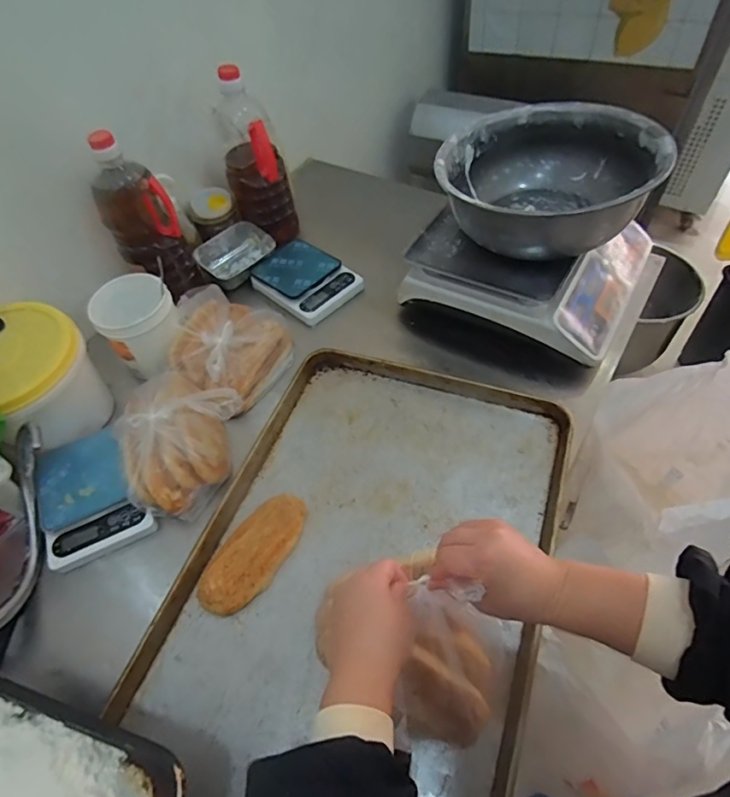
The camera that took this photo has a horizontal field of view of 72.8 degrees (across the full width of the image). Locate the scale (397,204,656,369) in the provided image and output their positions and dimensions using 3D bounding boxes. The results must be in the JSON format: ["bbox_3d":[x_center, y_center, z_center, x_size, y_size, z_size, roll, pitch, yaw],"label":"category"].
[{"bbox_3d":[0.275,-0.227,0.821,0.343,0.121,0.309,21,59,18],"label":"scale"}]

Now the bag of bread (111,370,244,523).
[{"bbox_3d":[-0.262,0.059,0.678,0.153,0.094,0.178,16,57,16],"label":"bag of bread"}]

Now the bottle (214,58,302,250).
[{"bbox_3d":[-0.204,-0.444,0.905,0.109,0.276,0.146,-14,55,-6],"label":"bottle"}]

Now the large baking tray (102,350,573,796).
[{"bbox_3d":[0.005,0.200,0.607,0.410,0.040,0.612,15,57,13],"label":"large baking tray"}]

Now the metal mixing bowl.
[{"bbox_3d":[0.273,-0.328,0.771,0.306,0.161,0.306,-2,55,3],"label":"metal mixing bowl"}]

